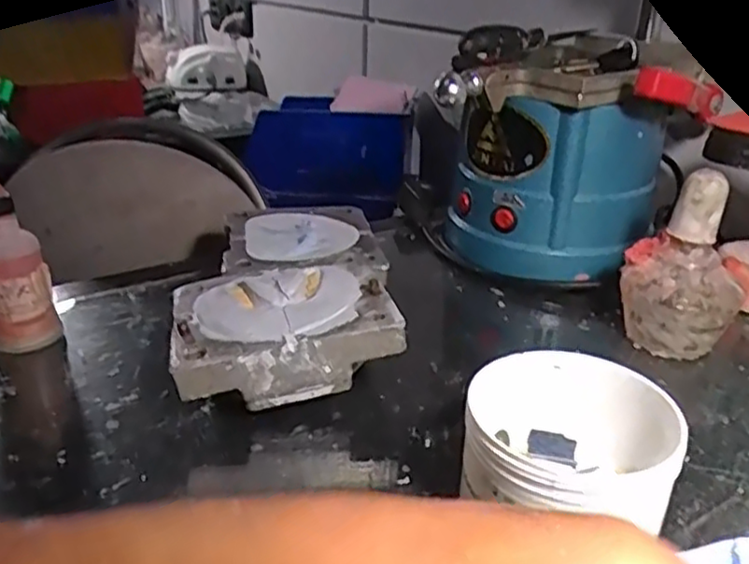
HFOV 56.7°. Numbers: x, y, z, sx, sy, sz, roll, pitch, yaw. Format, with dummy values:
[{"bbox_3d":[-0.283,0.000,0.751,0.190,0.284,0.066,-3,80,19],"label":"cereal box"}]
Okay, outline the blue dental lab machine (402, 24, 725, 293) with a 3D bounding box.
[{"bbox_3d":[0.156,-0.106,0.581,0.179,0.181,0.196,7,26,11],"label":"blue dental lab machine"}]

